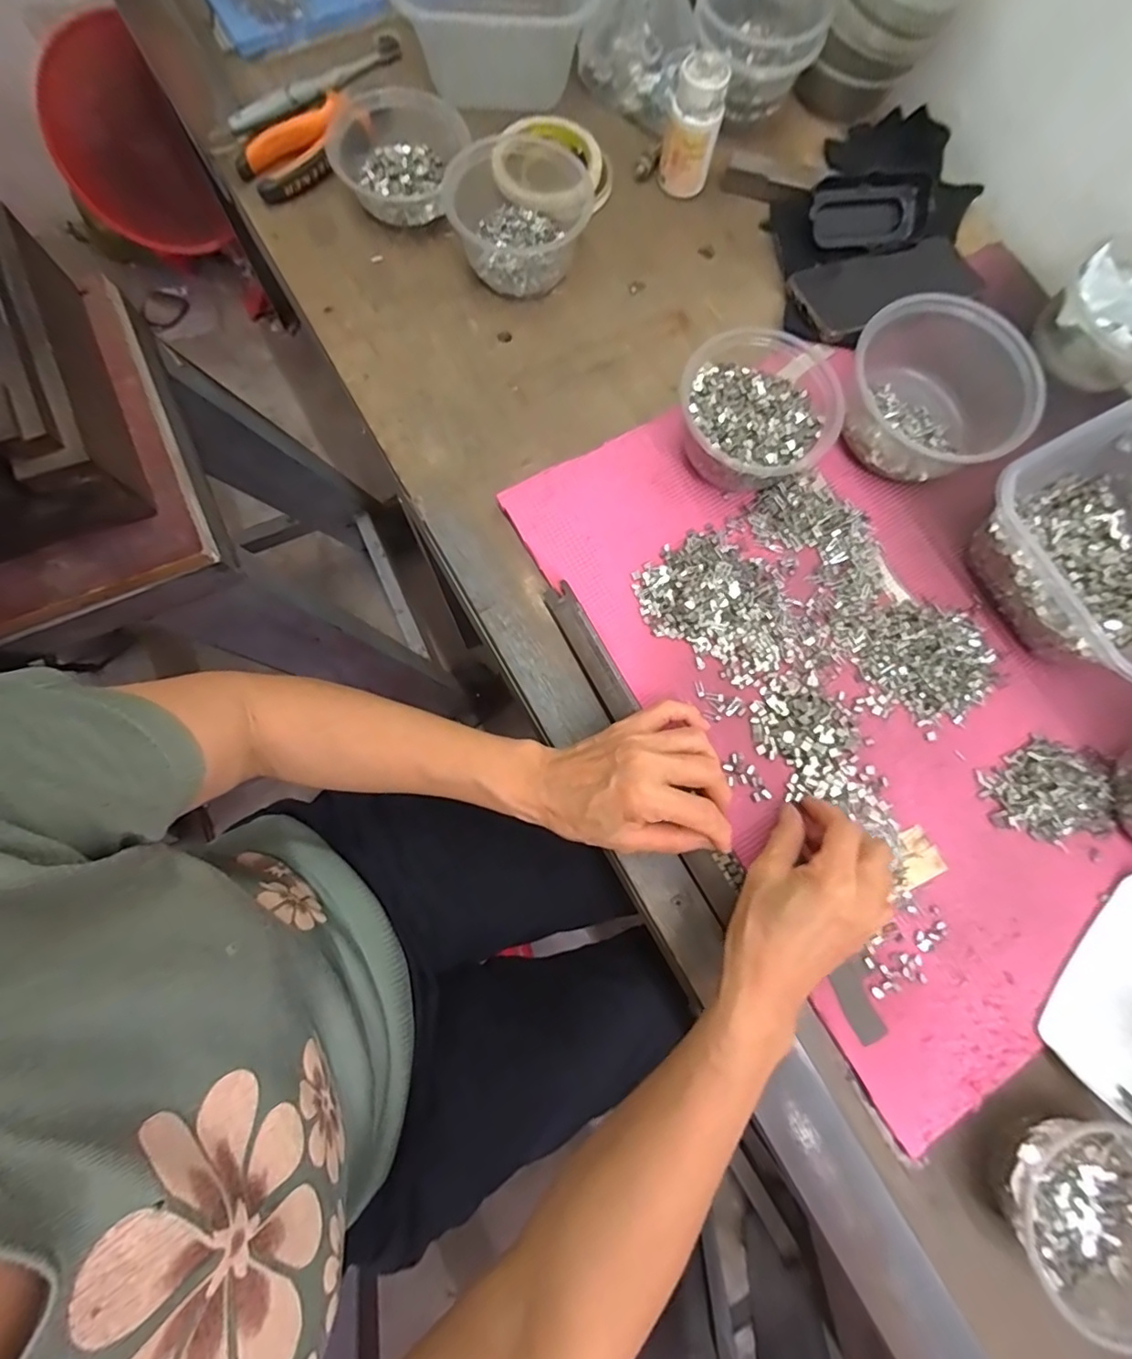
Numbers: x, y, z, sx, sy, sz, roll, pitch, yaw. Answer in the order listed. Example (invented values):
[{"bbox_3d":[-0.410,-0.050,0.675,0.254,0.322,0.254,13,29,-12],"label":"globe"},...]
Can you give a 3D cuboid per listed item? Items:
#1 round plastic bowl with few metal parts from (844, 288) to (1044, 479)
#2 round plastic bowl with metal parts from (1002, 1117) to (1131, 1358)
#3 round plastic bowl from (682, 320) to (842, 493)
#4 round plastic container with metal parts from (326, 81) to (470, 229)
[{"bbox_3d":[0.281,-0.222,0.430,0.116,0.073,0.113,1,78,-3],"label":"round plastic bowl with few metal parts"},{"bbox_3d":[0.315,0.319,0.336,0.099,0.049,0.106,1,78,-3],"label":"round plastic bowl with metal parts"},{"bbox_3d":[0.142,-0.204,0.428,0.113,0.060,0.123,1,78,-3],"label":"round plastic bowl"},{"bbox_3d":[-0.142,-0.443,0.481,0.113,0.043,0.106,0,79,-1],"label":"round plastic container with metal parts"}]

